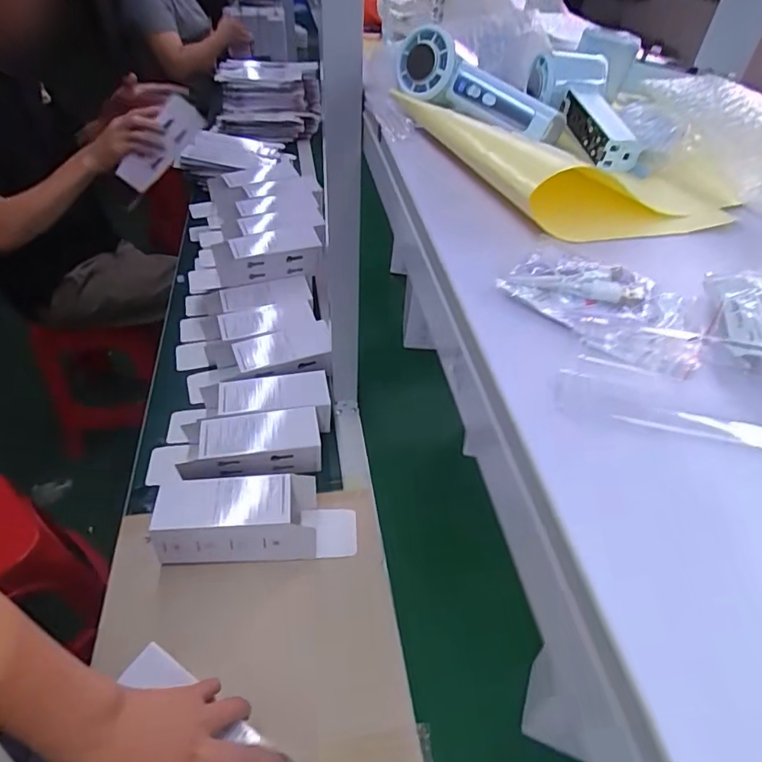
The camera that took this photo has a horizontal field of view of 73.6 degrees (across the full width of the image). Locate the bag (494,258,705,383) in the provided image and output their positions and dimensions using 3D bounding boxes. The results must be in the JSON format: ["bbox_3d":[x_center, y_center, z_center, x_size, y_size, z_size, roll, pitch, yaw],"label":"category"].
[{"bbox_3d":[0.118,-0.041,0.269,0.099,0.012,0.069,26,48,21],"label":"bag"}]

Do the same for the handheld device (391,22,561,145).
[{"bbox_3d":[0.079,-0.252,0.426,0.161,0.054,0.033,29,49,23],"label":"handheld device"}]

